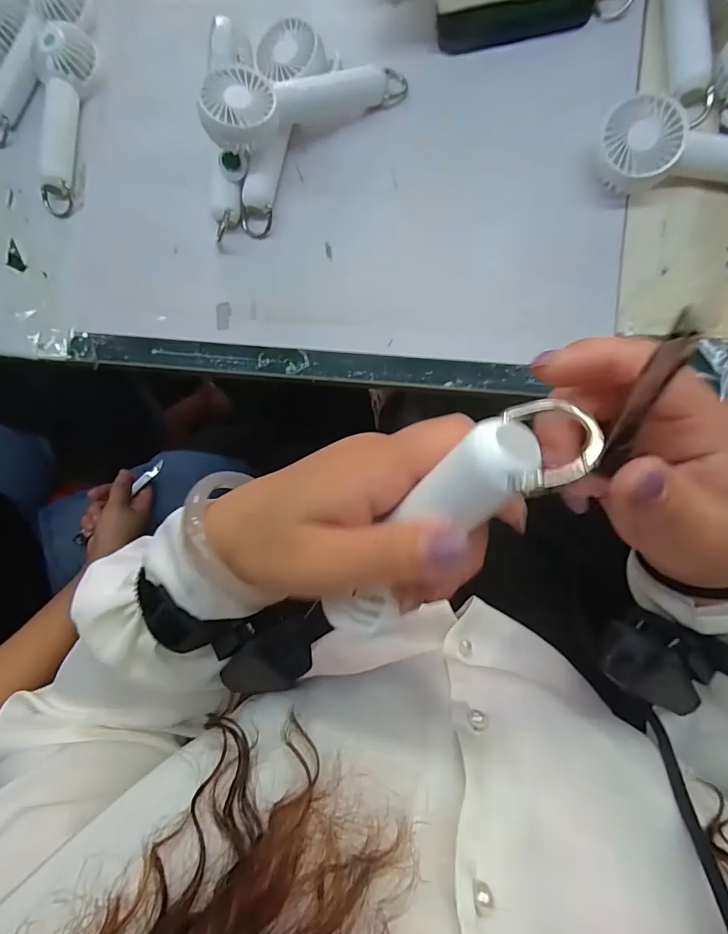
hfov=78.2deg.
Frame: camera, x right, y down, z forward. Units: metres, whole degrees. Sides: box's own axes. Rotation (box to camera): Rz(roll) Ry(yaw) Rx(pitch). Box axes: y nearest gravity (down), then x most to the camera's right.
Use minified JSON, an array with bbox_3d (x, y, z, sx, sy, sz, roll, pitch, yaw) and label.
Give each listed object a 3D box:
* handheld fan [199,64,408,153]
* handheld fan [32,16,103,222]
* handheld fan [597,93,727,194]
[{"bbox_3d":[-0.047,-0.289,0.354,0.164,0.035,0.042,-22,84,-16],"label":"handheld fan"},{"bbox_3d":[-0.269,-0.313,0.399,0.045,0.031,0.162,4,84,7],"label":"handheld fan"},{"bbox_3d":[0.245,-0.217,0.311,0.159,0.033,0.051,8,84,8],"label":"handheld fan"}]

